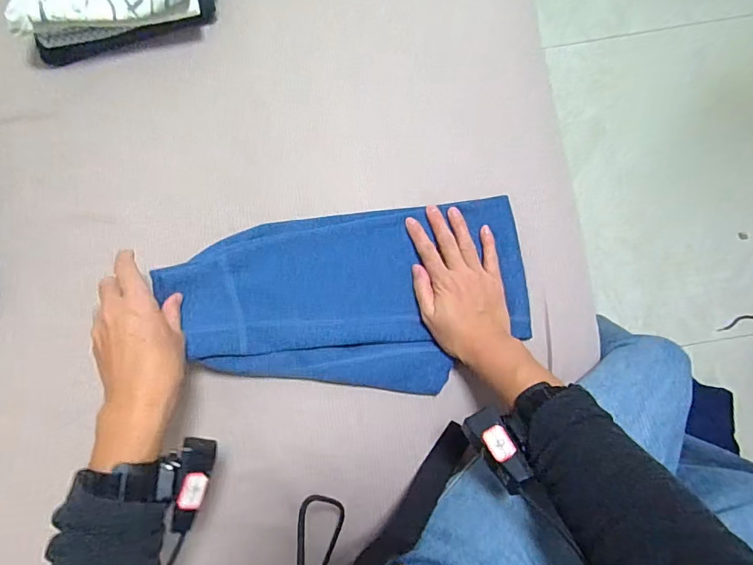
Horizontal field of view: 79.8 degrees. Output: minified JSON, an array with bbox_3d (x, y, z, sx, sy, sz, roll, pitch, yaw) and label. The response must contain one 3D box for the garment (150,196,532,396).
[{"bbox_3d":[-0.022,0.016,0.470,0.364,0.052,0.196,-6,82,0],"label":"garment"}]

